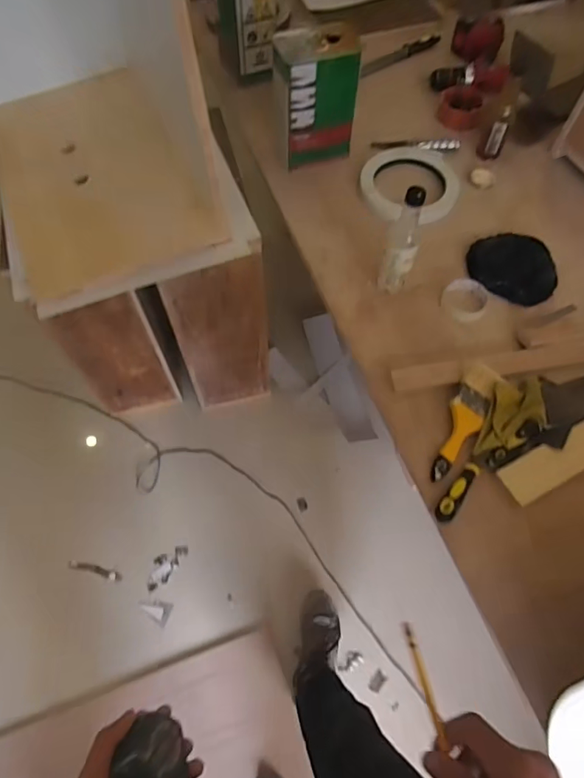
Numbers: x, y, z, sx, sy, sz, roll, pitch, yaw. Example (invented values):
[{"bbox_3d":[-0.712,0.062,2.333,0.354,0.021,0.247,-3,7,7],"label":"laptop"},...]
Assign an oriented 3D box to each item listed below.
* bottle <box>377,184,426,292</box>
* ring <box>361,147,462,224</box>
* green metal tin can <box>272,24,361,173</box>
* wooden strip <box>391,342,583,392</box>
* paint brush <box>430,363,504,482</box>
[{"bbox_3d":[0.191,-0.248,0.822,0.055,0.201,0.056,18,63,9],"label":"bottle"},{"bbox_3d":[0.256,-0.455,1.023,0.198,0.027,0.211,0,62,0],"label":"ring"},{"bbox_3d":[0.047,-0.598,0.983,0.162,0.223,0.100,-14,63,-7],"label":"green metal tin can"},{"bbox_3d":[0.481,-0.061,0.817,0.616,0.013,0.043,-8,63,-4],"label":"wooden strip"},{"bbox_3d":[0.274,0.046,0.754,0.056,0.017,0.215,27,65,14],"label":"paint brush"}]

